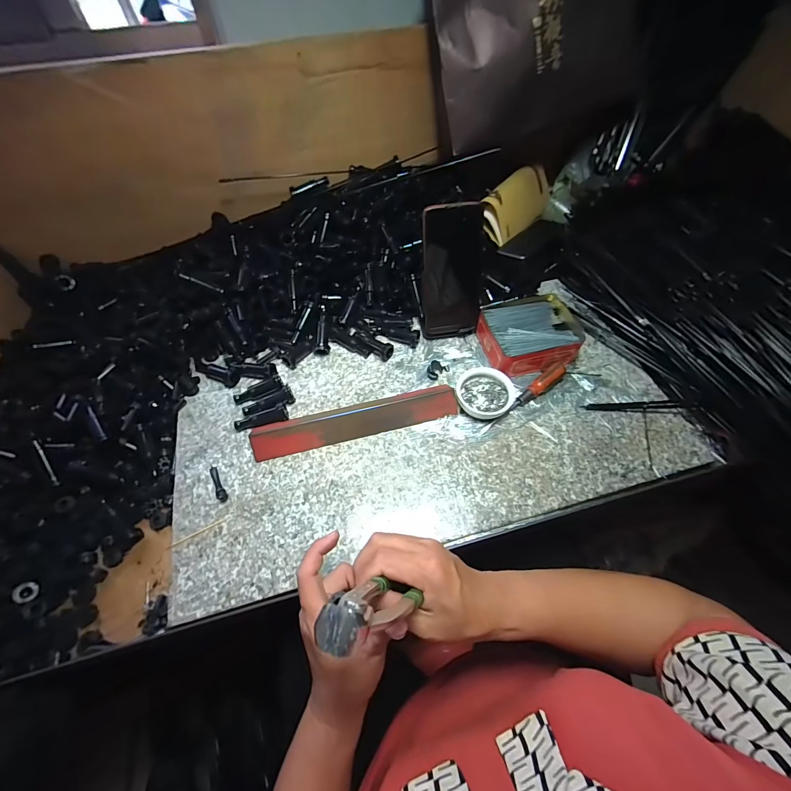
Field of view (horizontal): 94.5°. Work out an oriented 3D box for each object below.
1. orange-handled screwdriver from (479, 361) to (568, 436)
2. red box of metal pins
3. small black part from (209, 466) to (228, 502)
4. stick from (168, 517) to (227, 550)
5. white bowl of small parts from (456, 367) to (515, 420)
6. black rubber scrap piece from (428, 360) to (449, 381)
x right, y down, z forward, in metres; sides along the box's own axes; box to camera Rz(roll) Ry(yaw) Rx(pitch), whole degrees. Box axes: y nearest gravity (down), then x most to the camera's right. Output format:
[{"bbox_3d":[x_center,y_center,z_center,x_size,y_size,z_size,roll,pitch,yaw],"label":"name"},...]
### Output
[{"bbox_3d":[0.167,0.002,0.478,0.146,0.021,0.019,-32,62,-18],"label":"orange-handled screwdriver"},{"bbox_3d":[0.190,-0.087,0.523,0.129,0.040,0.111,-13,58,-7],"label":"red box of metal pins"},{"bbox_3d":[-0.208,0.102,0.426,0.011,0.007,0.050,-30,61,-17],"label":"small black part"},{"bbox_3d":[-0.217,0.150,0.400,0.061,0.004,0.004,-26,62,-15],"label":"stick"},{"bbox_3d":[0.116,-0.003,0.482,0.068,0.023,0.070,-1,57,1],"label":"white bowl of small parts"},{"bbox_3d":[0.060,-0.038,0.506,0.034,0.022,0.017,-35,63,-19],"label":"black rubber scrap piece"}]

